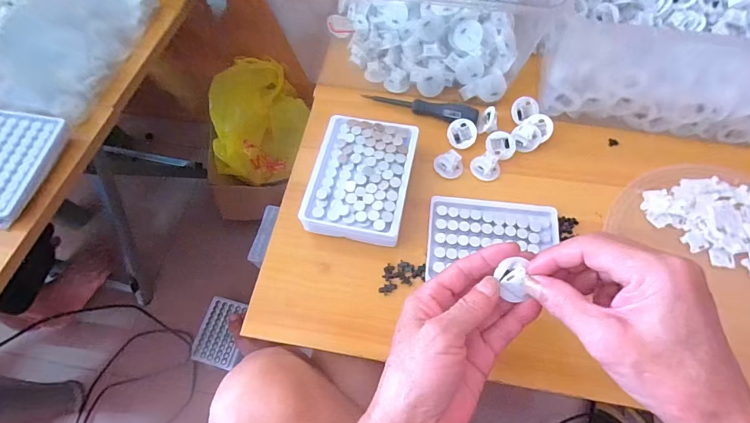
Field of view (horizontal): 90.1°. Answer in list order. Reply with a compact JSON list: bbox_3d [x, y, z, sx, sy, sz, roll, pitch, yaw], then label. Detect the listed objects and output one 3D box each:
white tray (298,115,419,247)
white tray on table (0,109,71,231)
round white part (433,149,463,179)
[{"bbox_3d":[-0.013,-0.031,0.387,0.096,0.039,0.127,11,66,7],"label":"white tray"},{"bbox_3d":[-0.427,-0.055,0.427,0.092,0.037,0.135,8,65,6],"label":"white tray on table"},{"bbox_3d":[0.083,-0.053,0.418,0.032,0.016,0.027,15,66,9],"label":"round white part"}]

